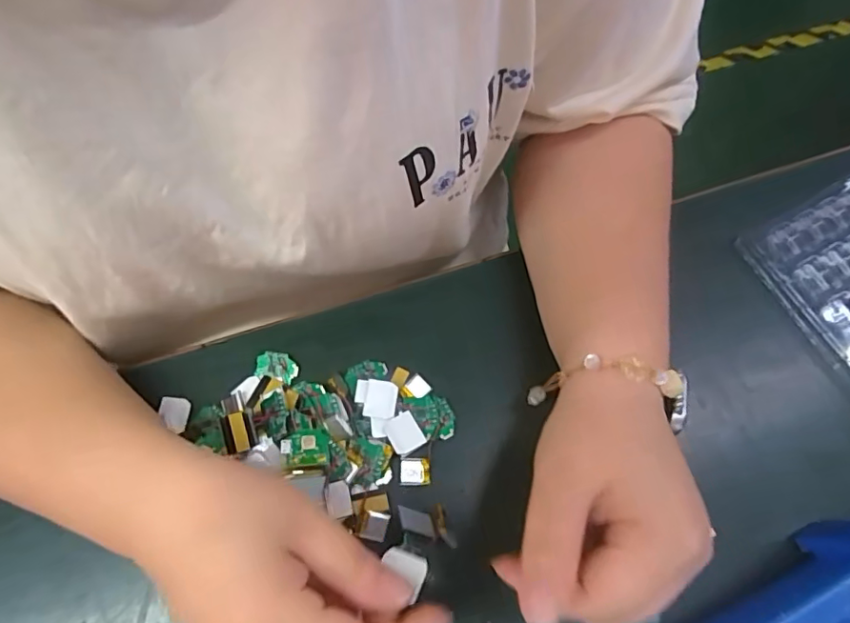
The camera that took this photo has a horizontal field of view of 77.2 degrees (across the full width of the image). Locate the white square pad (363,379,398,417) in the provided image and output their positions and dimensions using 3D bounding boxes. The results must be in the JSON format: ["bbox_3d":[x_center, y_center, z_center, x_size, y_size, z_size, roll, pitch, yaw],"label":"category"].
[{"bbox_3d":[-0.026,0.051,0.312,0.018,0.006,0.021,7,70,0],"label":"white square pad"}]

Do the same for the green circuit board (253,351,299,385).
[{"bbox_3d":[-0.089,0.033,0.322,0.025,0.004,0.016,13,71,2],"label":"green circuit board"}]

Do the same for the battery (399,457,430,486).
[{"bbox_3d":[-0.006,0.091,0.301,0.016,0.004,0.015,0,71,-3],"label":"battery"}]

